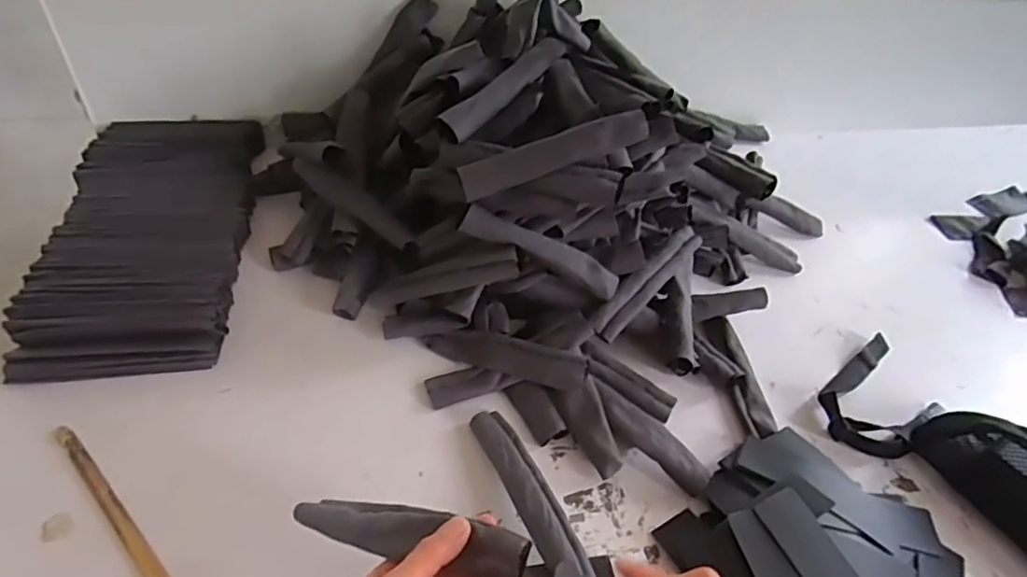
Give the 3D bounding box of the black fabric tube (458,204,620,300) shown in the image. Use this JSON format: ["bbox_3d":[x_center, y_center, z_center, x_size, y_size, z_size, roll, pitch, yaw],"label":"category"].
[{"bbox_3d":[0.032,-0.038,0.634,0.184,0.030,0.022,25,42,-18],"label":"black fabric tube"}]

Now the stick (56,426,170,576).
[{"bbox_3d":[-0.320,0.205,0.502,0.265,0.007,0.014,36,52,25],"label":"stick"}]

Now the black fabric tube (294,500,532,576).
[{"bbox_3d":[-0.076,0.167,0.413,0.185,0.025,0.034,1,41,27],"label":"black fabric tube"}]

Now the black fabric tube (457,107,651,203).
[{"bbox_3d":[0.038,-0.130,0.578,0.183,0.036,0.022,-18,48,4],"label":"black fabric tube"}]

